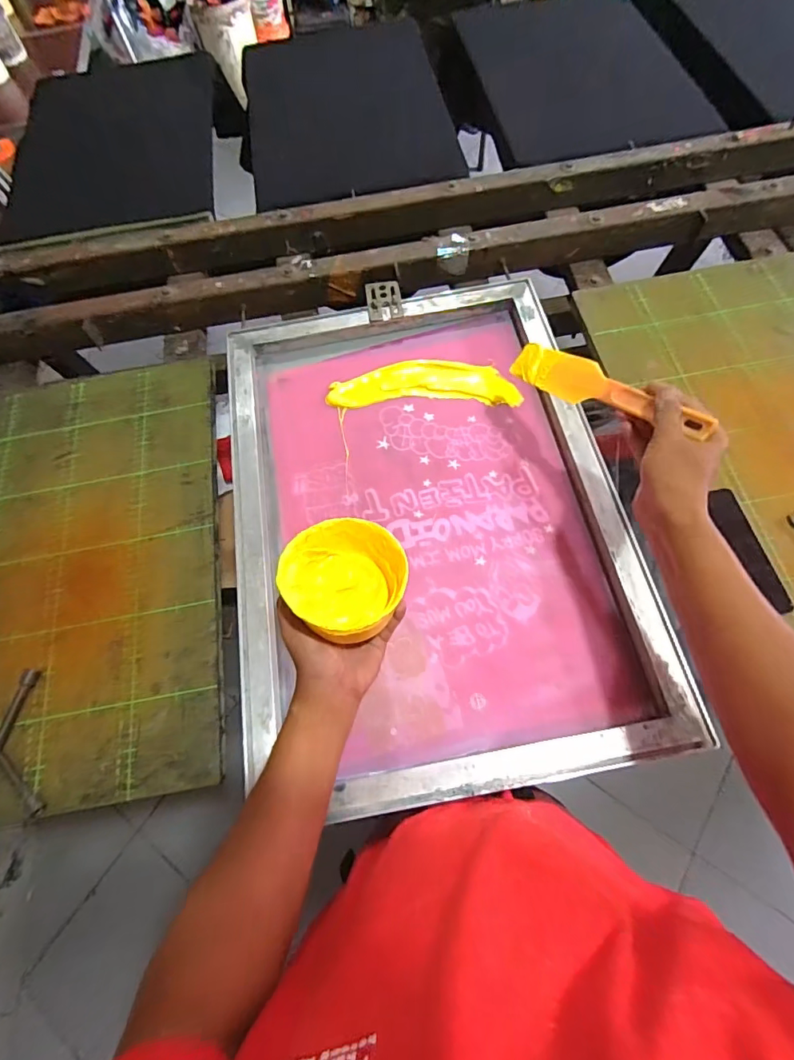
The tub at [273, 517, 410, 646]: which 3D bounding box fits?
[{"bbox_3d":[-0.048,0.044,0.455,0.105,0.056,0.105,-1,65,2],"label":"tub"}]

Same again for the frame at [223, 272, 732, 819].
[{"bbox_3d":[0.029,-0.038,0.625,0.471,0.044,0.667,-9,65,-2],"label":"frame"}]

